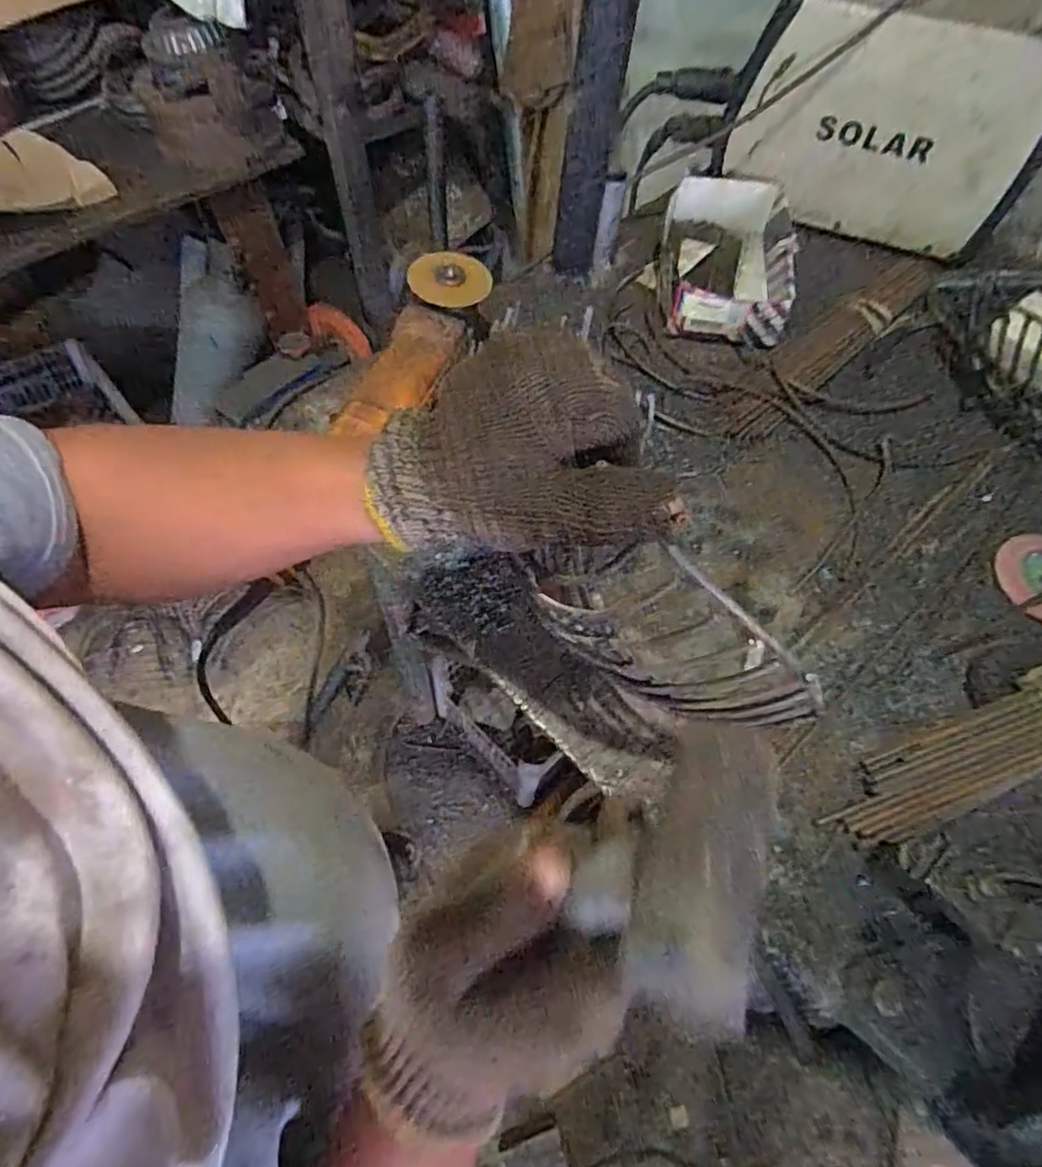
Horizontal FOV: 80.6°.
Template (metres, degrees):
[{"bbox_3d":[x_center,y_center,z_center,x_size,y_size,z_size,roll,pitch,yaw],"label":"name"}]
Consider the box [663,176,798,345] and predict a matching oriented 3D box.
[{"bbox_3d":[0.245,-0.398,0.746,0.145,0.063,0.251,10,60,5],"label":"box"}]

